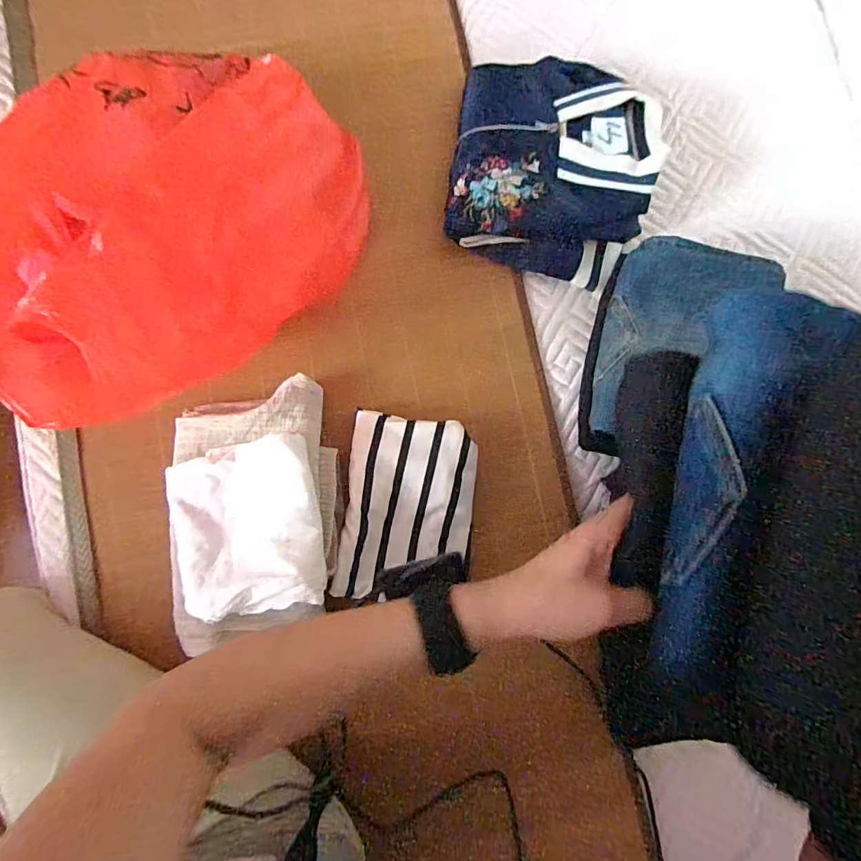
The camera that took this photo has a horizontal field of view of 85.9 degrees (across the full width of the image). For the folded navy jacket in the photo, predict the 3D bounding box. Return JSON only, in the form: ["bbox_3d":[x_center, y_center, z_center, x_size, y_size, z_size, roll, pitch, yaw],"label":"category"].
[{"bbox_3d":[0.157,-0.348,0.609,0.260,0.067,0.288,16,83,-3],"label":"folded navy jacket"}]

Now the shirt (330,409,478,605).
[{"bbox_3d":[-0.023,0.089,0.547,0.150,0.048,0.205,7,84,-4],"label":"shirt"}]

